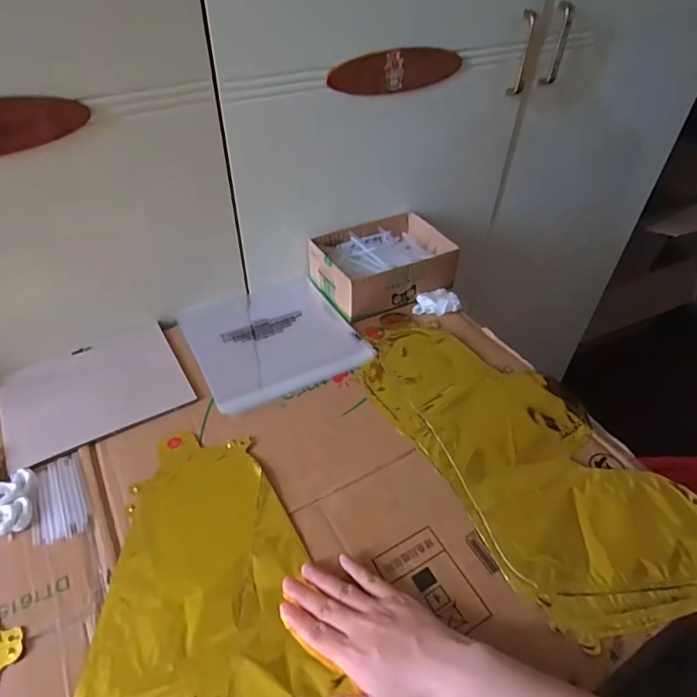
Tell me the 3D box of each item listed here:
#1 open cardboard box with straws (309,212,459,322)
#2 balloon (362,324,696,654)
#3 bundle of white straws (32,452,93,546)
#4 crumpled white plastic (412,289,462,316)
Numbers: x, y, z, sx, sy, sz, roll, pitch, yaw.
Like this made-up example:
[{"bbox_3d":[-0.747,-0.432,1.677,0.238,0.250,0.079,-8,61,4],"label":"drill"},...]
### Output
[{"bbox_3d":[0.049,-0.131,0.733,0.190,0.060,0.147,-22,51,-22],"label":"open cardboard box with straws"},{"bbox_3d":[0.191,0.099,0.532,0.213,0.011,0.409,-21,51,-22],"label":"balloon"},{"bbox_3d":[-0.282,0.143,0.479,0.048,0.004,0.094,-19,50,-20],"label":"bundle of white straws"},{"bbox_3d":[0.124,-0.065,0.699,0.063,0.018,0.043,-16,49,-17],"label":"crumpled white plastic"}]

